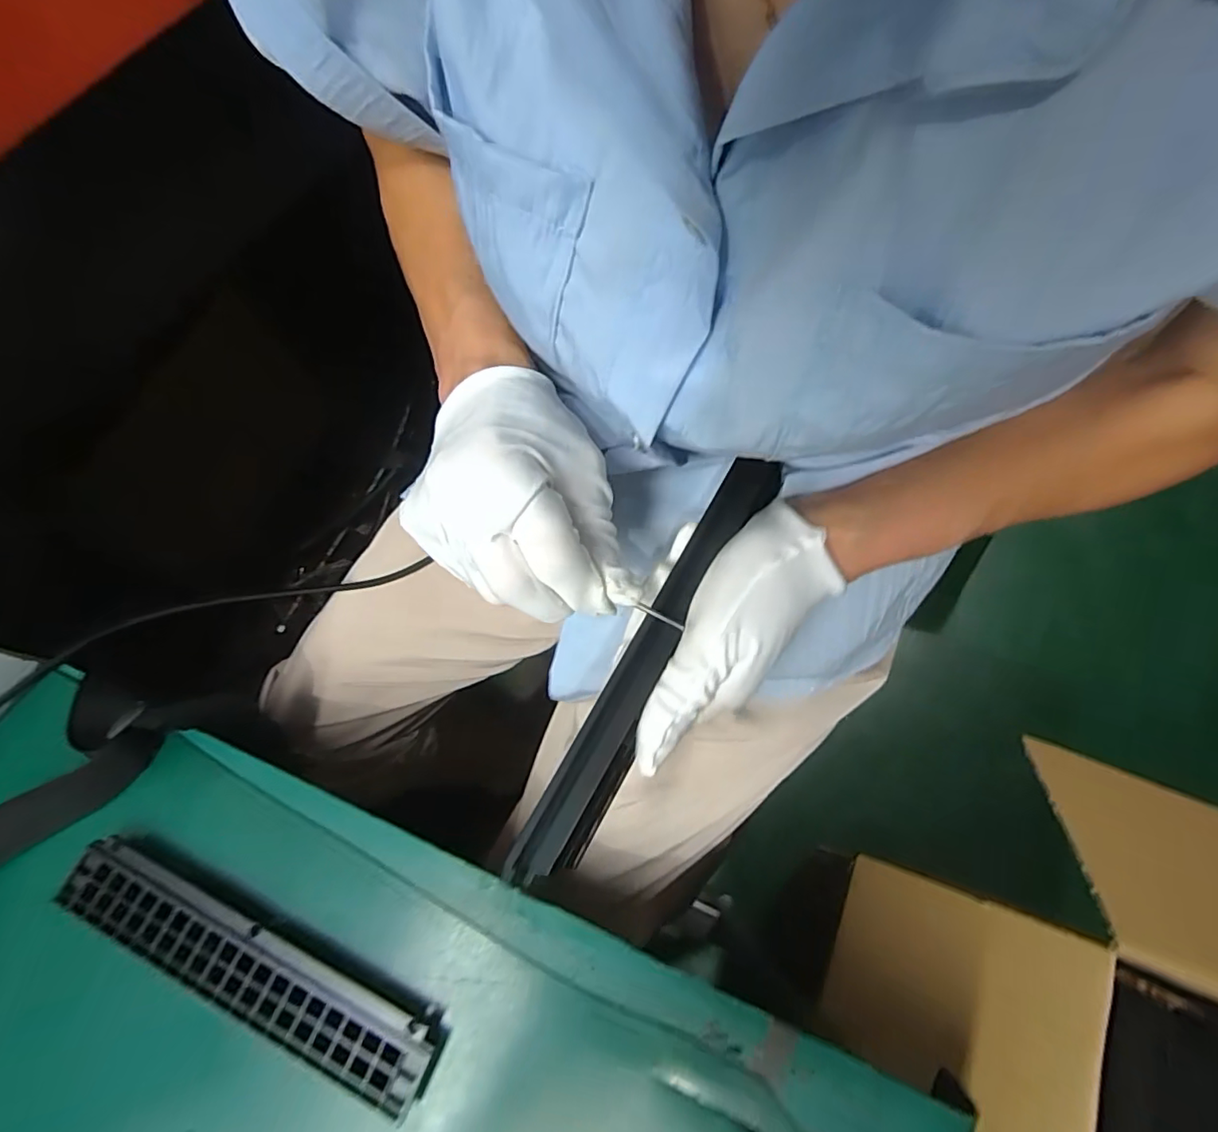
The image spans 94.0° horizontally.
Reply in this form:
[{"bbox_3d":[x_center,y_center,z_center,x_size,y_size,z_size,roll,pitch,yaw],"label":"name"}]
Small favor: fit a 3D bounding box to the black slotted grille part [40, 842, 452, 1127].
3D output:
[{"bbox_3d":[-0.191,0.209,0.299,0.218,0.019,0.037,21,70,12],"label":"black slotted grille part"}]

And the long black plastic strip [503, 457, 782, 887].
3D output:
[{"bbox_3d":[0.019,0.036,0.239,0.024,0.011,0.198,27,77,14],"label":"long black plastic strip"}]

